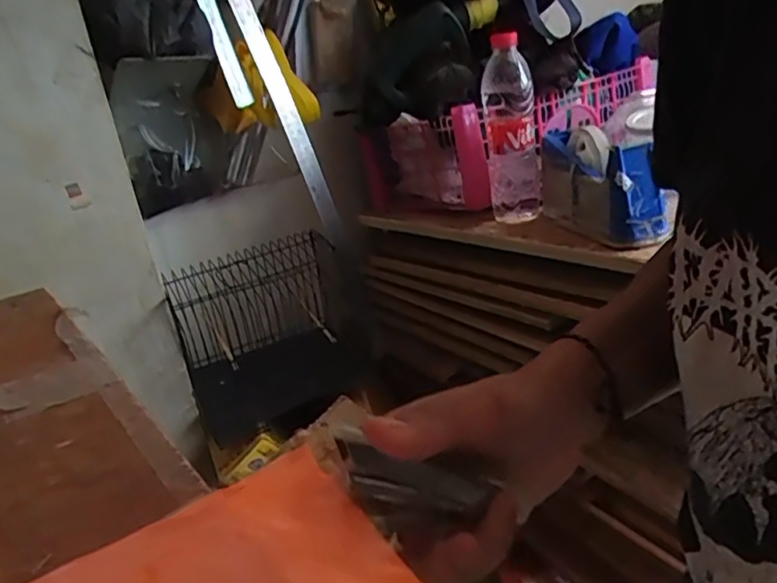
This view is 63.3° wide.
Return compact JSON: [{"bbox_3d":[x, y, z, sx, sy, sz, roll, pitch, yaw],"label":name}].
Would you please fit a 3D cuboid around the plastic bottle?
[{"bbox_3d":[0.151,-0.194,0.773,0.062,0.222,0.052,-2,27,13],"label":"plastic bottle"}]

